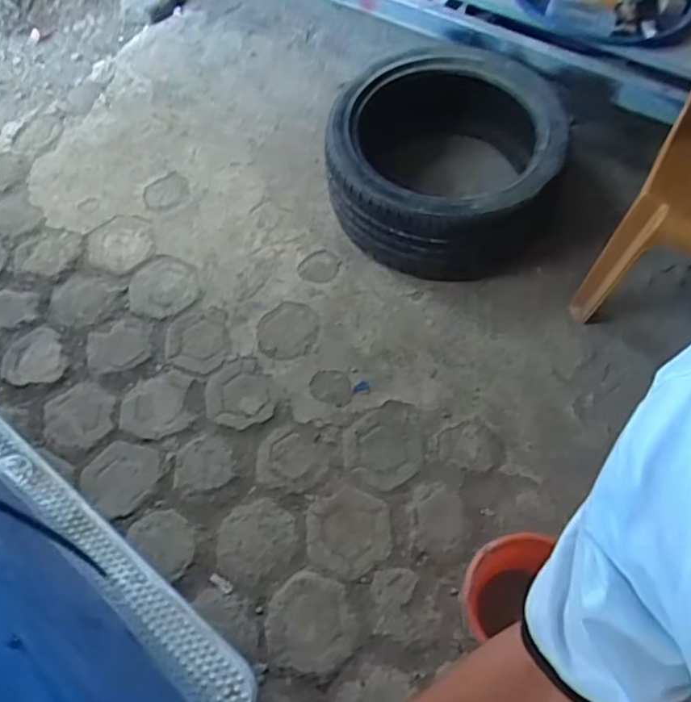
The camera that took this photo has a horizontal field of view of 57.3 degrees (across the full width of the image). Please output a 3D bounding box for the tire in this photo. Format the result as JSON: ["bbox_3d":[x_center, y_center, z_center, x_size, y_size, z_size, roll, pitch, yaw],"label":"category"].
[{"bbox_3d":[0.262,-0.523,1.678,0.586,0.282,0.622,6,61,6],"label":"tire"}]

